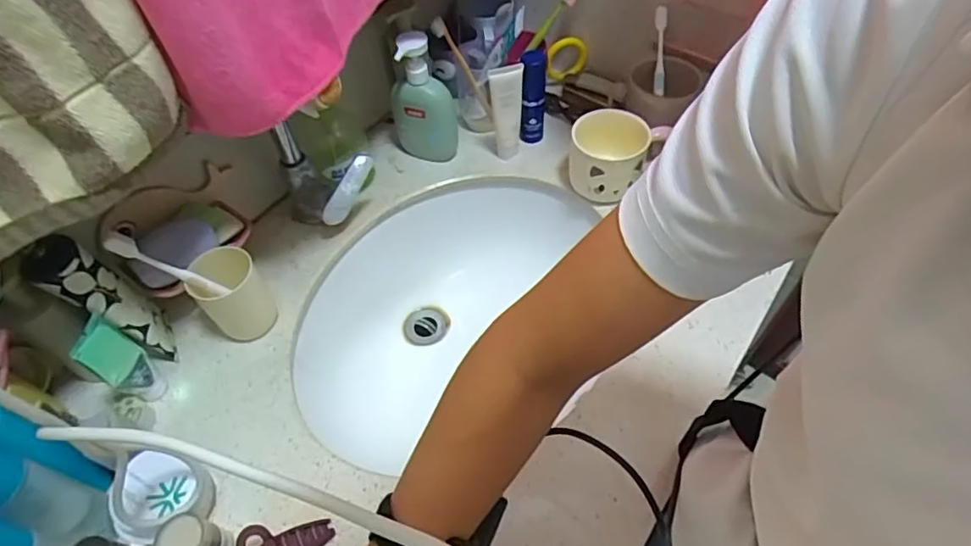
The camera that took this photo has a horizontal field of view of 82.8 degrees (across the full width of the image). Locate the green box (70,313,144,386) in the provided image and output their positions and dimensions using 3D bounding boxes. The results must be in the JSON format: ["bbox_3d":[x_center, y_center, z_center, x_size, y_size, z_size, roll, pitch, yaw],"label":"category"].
[{"bbox_3d":[-0.355,0.088,0.537,0.013,0.113,0.043,9,54,9],"label":"green box"}]

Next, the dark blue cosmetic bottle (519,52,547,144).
[{"bbox_3d":[0.065,-0.228,0.736,0.029,0.139,0.040,7,53,7],"label":"dark blue cosmetic bottle"}]

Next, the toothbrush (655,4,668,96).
[{"bbox_3d":[0.225,-0.286,0.713,0.015,0.106,0.018,-4,18,-1],"label":"toothbrush"}]

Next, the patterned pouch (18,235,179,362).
[{"bbox_3d":[-0.364,0.031,0.533,0.049,0.177,0.056,33,61,24],"label":"patterned pouch"}]

